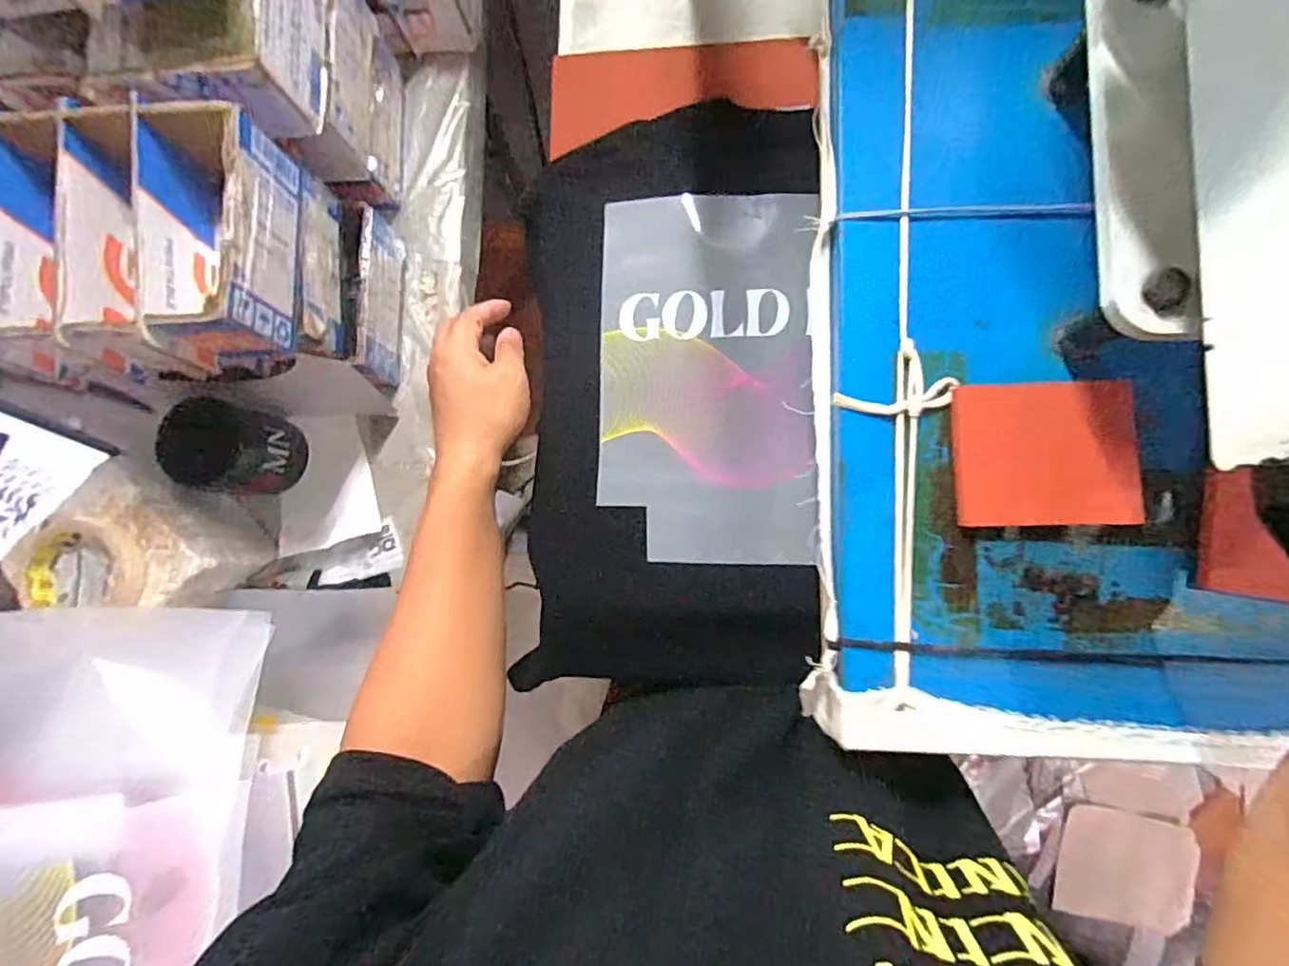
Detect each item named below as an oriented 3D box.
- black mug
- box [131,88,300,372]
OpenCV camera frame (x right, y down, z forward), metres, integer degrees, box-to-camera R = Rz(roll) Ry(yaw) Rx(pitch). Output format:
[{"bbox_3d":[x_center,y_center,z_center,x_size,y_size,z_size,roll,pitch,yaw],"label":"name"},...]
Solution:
[{"bbox_3d":[-0.393,-0.030,0.591,0.087,0.082,0.087,12,84,5],"label":"black mug"},{"bbox_3d":[-0.307,-0.178,0.445,0.082,0.084,0.181,-3,83,4],"label":"box"}]

